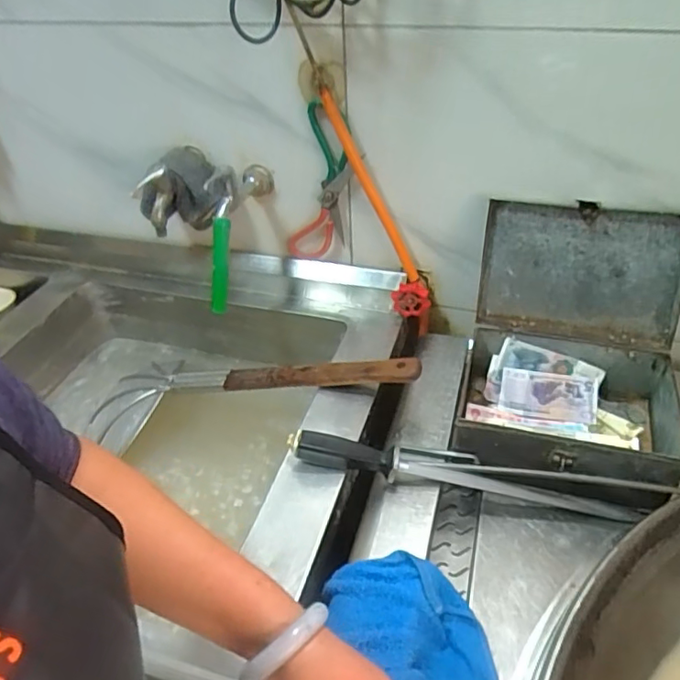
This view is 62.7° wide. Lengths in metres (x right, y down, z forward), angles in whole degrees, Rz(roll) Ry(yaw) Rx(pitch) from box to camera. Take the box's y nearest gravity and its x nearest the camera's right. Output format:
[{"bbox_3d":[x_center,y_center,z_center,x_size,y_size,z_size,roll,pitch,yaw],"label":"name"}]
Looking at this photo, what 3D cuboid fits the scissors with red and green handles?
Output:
[{"bbox_3d":[-0.018,-0.184,0.697,0.071,0.245,0.011,10,56,-6],"label":"scissors with red and green handles"}]

